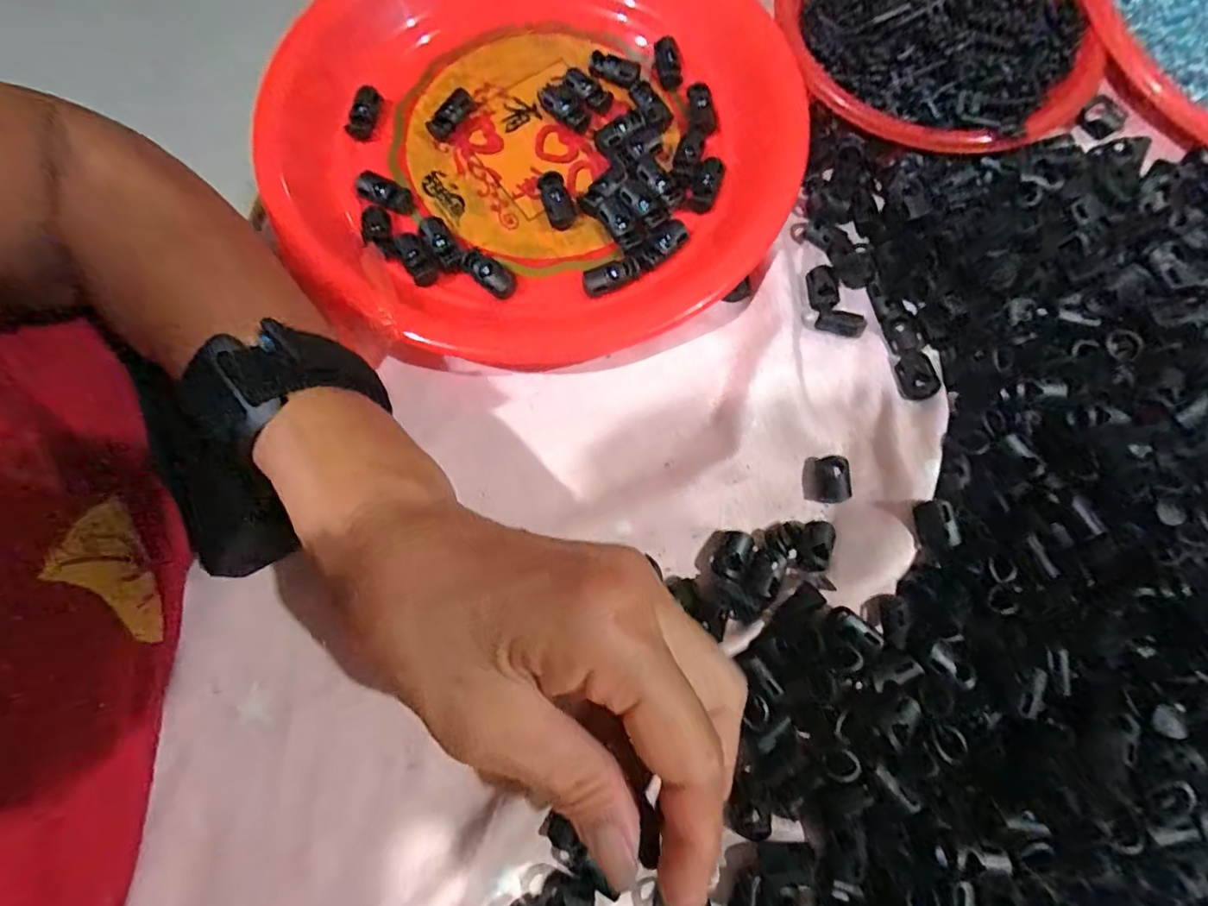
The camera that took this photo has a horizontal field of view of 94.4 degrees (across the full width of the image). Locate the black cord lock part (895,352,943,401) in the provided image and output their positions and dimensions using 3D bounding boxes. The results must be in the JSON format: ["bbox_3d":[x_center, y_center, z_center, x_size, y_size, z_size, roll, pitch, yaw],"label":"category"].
[{"bbox_3d":[0.139,-0.034,0.248,0.014,0.009,0.021,-3,74,0],"label":"black cord lock part"}]

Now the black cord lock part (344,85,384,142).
[{"bbox_3d":[-0.122,-0.174,0.288,0.014,0.005,0.030,6,75,3],"label":"black cord lock part"}]

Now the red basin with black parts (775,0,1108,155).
[{"bbox_3d":[0.170,-0.219,0.285,0.138,0.030,0.153,-43,78,-10],"label":"red basin with black parts"}]

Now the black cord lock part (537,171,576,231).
[{"bbox_3d":[-0.023,-0.124,0.273,0.014,0.011,0.026,-20,75,-4],"label":"black cord lock part"}]

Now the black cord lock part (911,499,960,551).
[{"bbox_3d":[0.133,0.029,0.224,0.012,0.008,0.019,-9,74,-1],"label":"black cord lock part"}]

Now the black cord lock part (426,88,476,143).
[{"bbox_3d":[-0.078,-0.173,0.286,0.011,0.008,0.029,36,78,10],"label":"black cord lock part"}]

